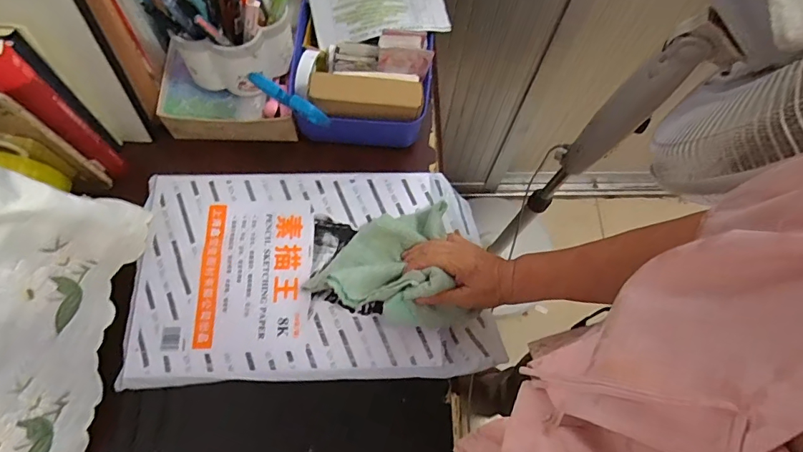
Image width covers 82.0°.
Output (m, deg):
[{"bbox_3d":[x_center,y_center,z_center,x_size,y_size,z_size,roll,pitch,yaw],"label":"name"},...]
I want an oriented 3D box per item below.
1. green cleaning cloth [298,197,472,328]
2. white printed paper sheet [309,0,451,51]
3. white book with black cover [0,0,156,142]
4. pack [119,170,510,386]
[{"bbox_3d":[-0.018,0.057,0.559,0.180,0.065,0.155,-13,71,-7],"label":"green cleaning cloth"},{"bbox_3d":[-0.034,-0.326,0.665,0.190,0.032,0.122,-7,70,-5],"label":"white printed paper sheet"},{"bbox_3d":[-0.424,-0.190,0.536,0.178,0.248,0.029,1,60,-3],"label":"white book with black cover"},{"bbox_3d":[-0.108,0.054,0.596,0.436,0.028,0.271,-1,70,-3],"label":"pack"}]

